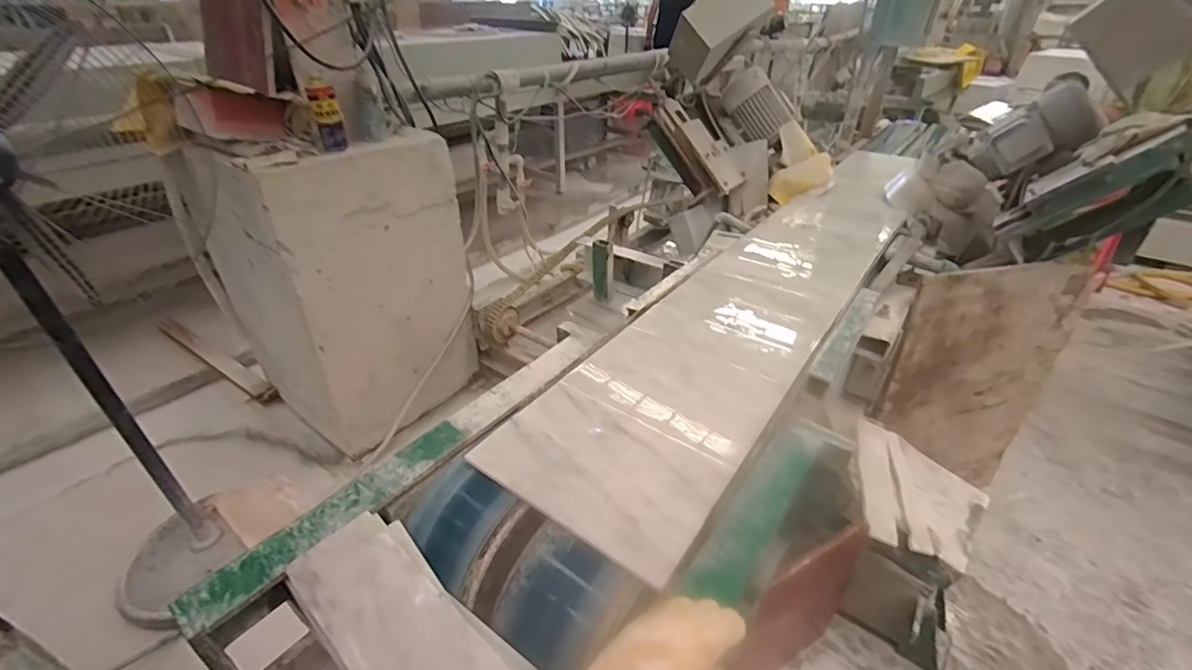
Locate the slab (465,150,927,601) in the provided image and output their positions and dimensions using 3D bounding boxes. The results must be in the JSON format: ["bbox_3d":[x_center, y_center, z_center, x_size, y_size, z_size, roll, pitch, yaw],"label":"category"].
[{"bbox_3d":[0.484,-0.182,1.196,0.294,0.023,1.799,25,42,28],"label":"slab"}]

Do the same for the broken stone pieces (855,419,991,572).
[{"bbox_3d":[0.692,0.357,1.094,0.282,0.050,0.290,29,44,12],"label":"broken stone pieces"}]

